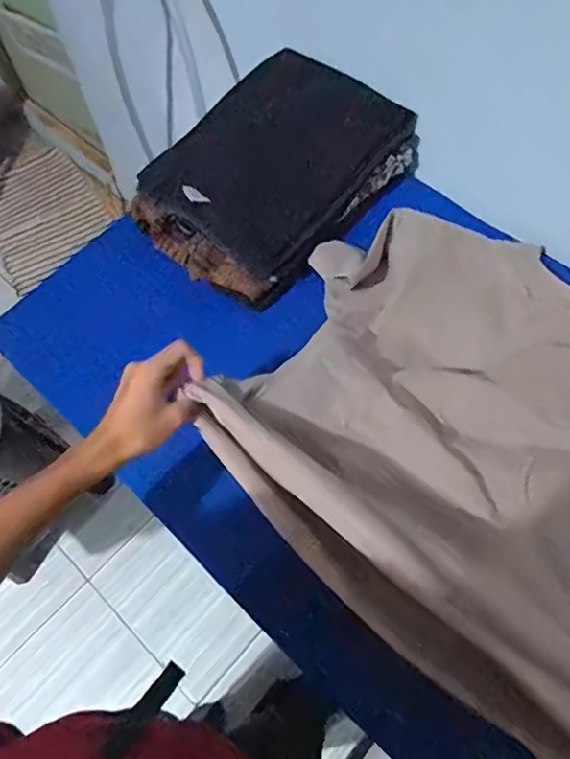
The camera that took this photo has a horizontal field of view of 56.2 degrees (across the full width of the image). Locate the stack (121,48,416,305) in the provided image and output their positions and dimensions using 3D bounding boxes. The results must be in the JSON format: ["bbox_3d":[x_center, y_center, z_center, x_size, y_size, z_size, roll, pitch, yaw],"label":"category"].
[{"bbox_3d":[-0.018,-0.305,0.794,0.256,0.102,0.371,37,70,17],"label":"stack"}]

